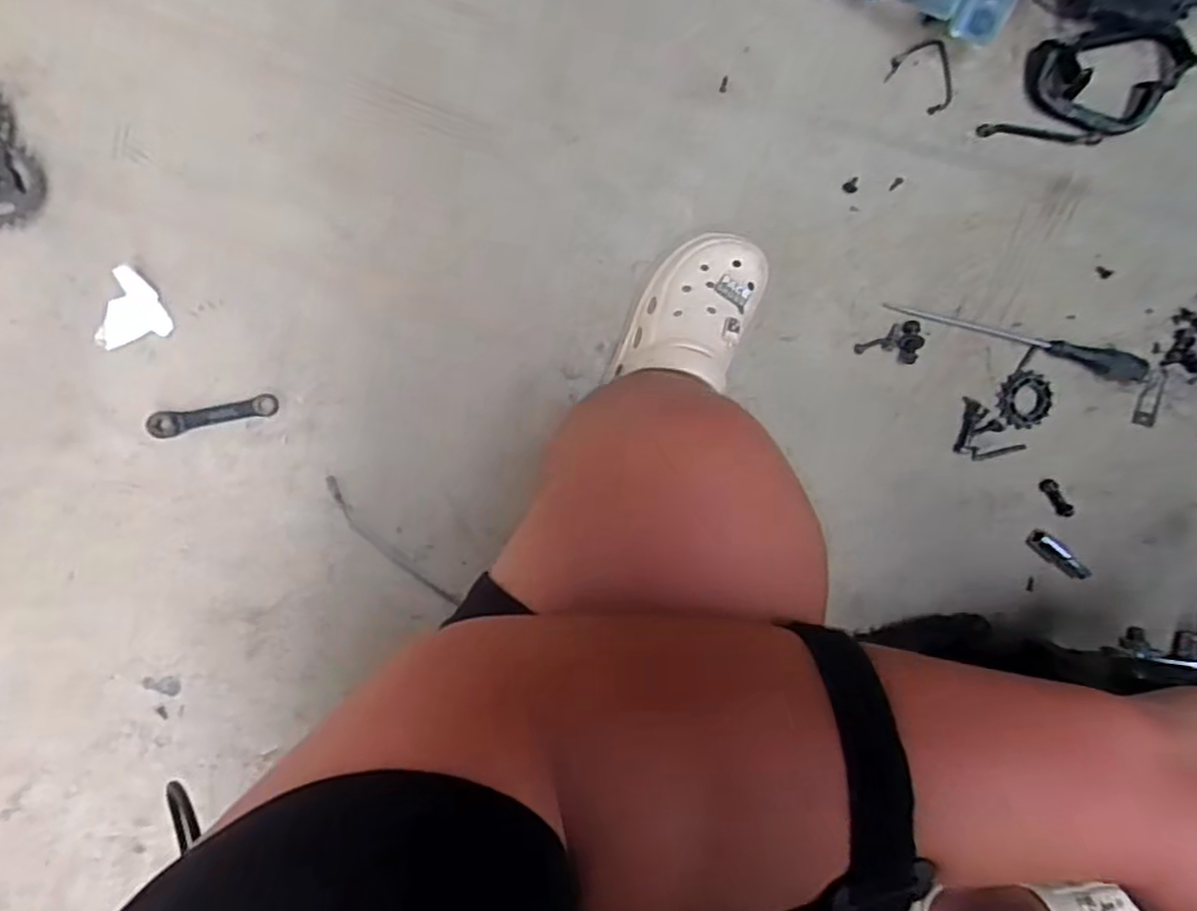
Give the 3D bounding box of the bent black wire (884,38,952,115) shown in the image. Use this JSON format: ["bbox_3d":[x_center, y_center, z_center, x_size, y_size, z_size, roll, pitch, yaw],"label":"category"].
[{"bbox_3d":[0.345,-0.404,0.785,0.065,0.009,0.074,-13,96,-4],"label":"bent black wire"}]

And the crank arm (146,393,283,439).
[{"bbox_3d":[-0.400,-0.041,0.761,0.127,0.012,0.027,-11,96,-4],"label":"crank arm"}]

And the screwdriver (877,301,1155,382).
[{"bbox_3d":[0.478,-0.130,0.809,0.312,0.036,0.029,14,94,-6],"label":"screwdriver"}]

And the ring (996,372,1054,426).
[{"bbox_3d":[0.488,-0.063,0.831,0.064,0.012,0.059,0,95,-5],"label":"ring"}]

